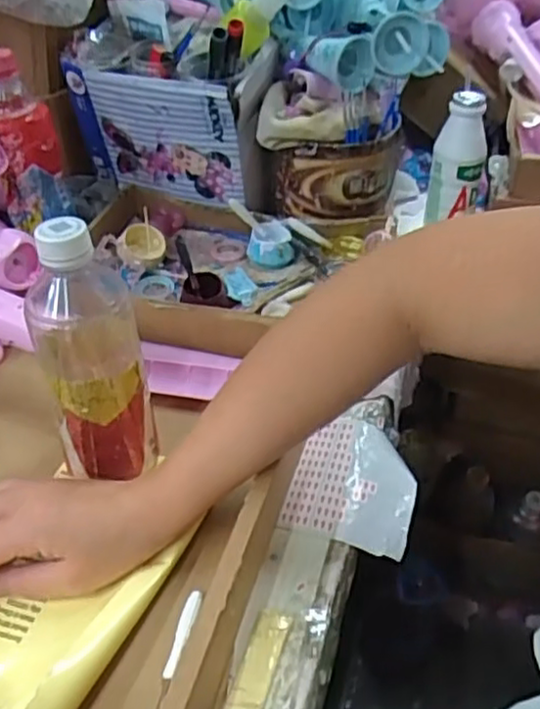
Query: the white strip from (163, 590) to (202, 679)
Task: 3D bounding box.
[{"bbox_3d":[-0.051,0.160,0.398,0.010,0.008,0.049,12,42,14],"label":"white strip"}]

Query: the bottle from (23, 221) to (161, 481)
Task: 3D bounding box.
[{"bbox_3d":[-0.117,-0.002,0.450,0.066,0.180,0.076,-7,41,-8],"label":"bottle"}]

